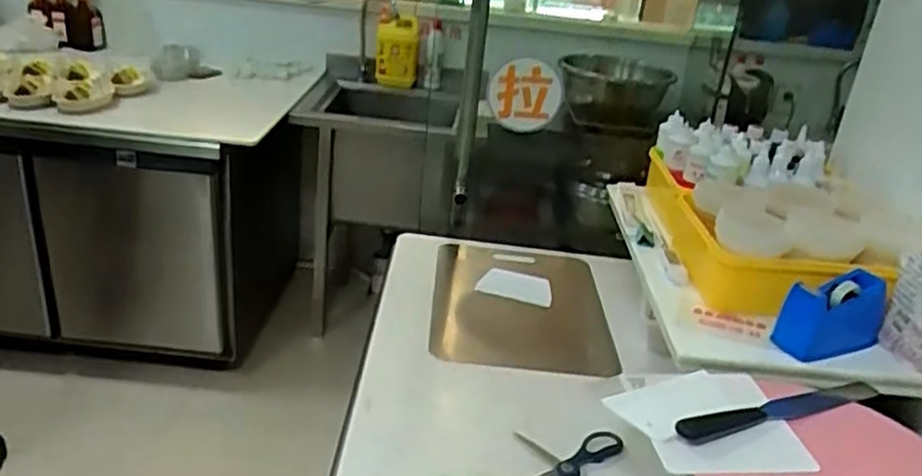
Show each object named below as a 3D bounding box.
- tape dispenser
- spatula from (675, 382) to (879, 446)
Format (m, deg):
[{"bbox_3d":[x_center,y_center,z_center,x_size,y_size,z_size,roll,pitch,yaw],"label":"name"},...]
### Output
[{"bbox_3d":[0.485,0.101,0.943,0.141,0.095,0.055,-5,27,-24],"label":"tape dispenser"},{"bbox_3d":[0.372,0.194,0.836,0.318,0.022,0.037,-6,28,-25],"label":"spatula"}]

